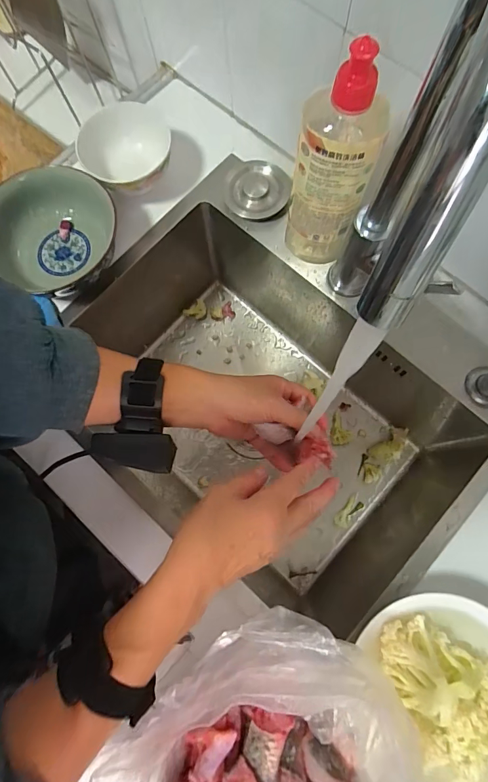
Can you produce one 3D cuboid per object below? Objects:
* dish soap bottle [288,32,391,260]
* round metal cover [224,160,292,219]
[{"bbox_3d":[0.083,-0.203,0.369,0.070,0.224,0.049,21,78,6],"label":"dish soap bottle"},{"bbox_3d":[0.017,-0.254,0.485,0.079,0.023,0.074,0,77,2],"label":"round metal cover"}]

